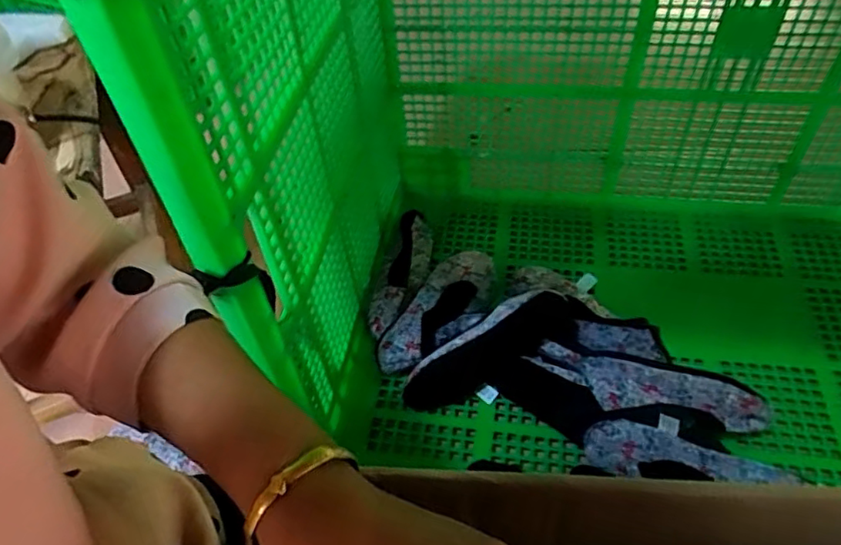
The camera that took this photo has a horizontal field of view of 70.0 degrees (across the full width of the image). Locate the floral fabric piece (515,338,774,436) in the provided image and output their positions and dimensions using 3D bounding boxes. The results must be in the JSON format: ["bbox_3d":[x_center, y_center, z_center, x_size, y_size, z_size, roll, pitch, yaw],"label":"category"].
[{"bbox_3d":[0.264,0.140,0.710,0.279,0.070,0.078,18,54,19],"label":"floral fabric piece"}]

